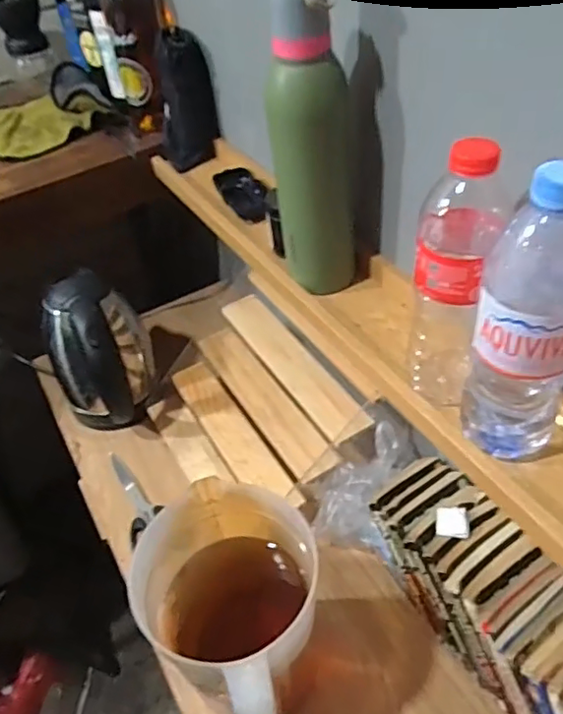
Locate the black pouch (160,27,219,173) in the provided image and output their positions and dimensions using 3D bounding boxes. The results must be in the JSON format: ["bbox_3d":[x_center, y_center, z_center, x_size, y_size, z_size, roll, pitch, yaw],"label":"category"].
[{"bbox_3d":[-0.136,-0.357,0.833,0.083,0.167,0.042,-25,47,-17],"label":"black pouch"}]

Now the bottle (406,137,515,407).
[{"bbox_3d":[0.130,-0.050,0.446,0.057,0.220,0.055,23,52,27],"label":"bottle"}]

